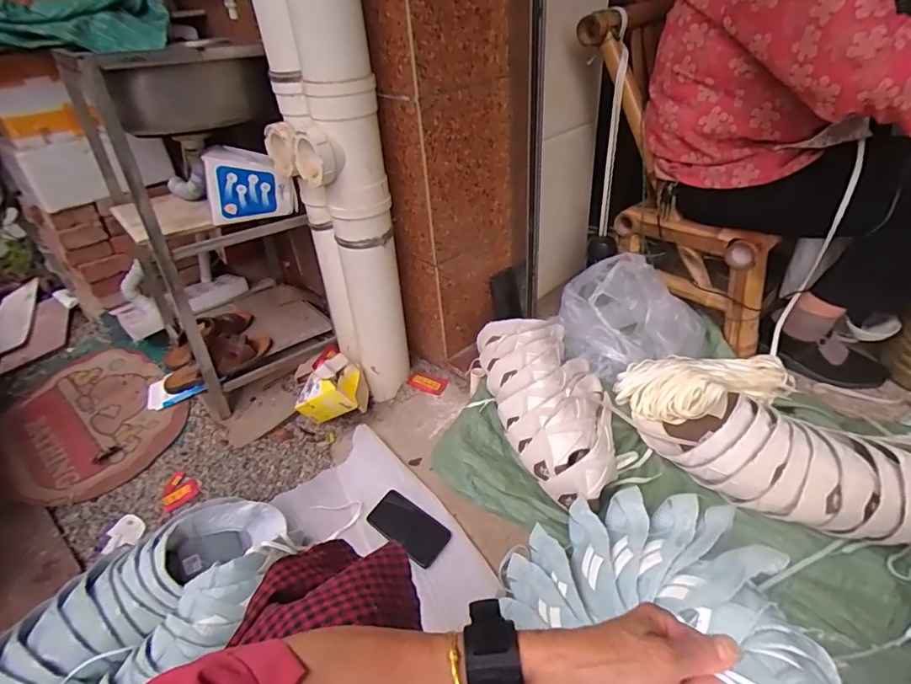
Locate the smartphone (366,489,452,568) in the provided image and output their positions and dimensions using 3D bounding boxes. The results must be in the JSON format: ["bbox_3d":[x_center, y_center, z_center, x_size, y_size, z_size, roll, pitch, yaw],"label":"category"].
[{"bbox_3d":[-0.084,0.332,0.900,0.158,0.015,0.074,22,63,37],"label":"smartphone"}]

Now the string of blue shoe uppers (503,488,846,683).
[{"bbox_3d":[0.261,0.371,0.584,0.285,0.181,0.414,-25,41,-24],"label":"string of blue shoe uppers"}]

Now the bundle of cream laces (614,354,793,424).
[{"bbox_3d":[0.474,0.085,0.917,0.329,0.081,0.159,-3,37,3],"label":"bundle of cream laces"}]

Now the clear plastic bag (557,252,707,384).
[{"bbox_3d":[0.362,-0.054,1.029,0.289,0.183,0.195,5,38,13],"label":"clear plastic bag"}]

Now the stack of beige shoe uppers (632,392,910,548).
[{"bbox_3d":[0.530,0.187,0.754,0.467,0.112,0.158,11,40,20],"label":"stack of beige shoe uppers"}]

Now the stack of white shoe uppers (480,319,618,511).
[{"bbox_3d":[0.179,0.103,0.909,0.204,0.099,0.388,-13,50,-10],"label":"stack of white shoe uppers"}]

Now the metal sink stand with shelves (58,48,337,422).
[{"bbox_3d":[-0.577,-0.293,1.191,0.366,0.697,0.514,-24,41,-24],"label":"metal sink stand with shelves"}]

